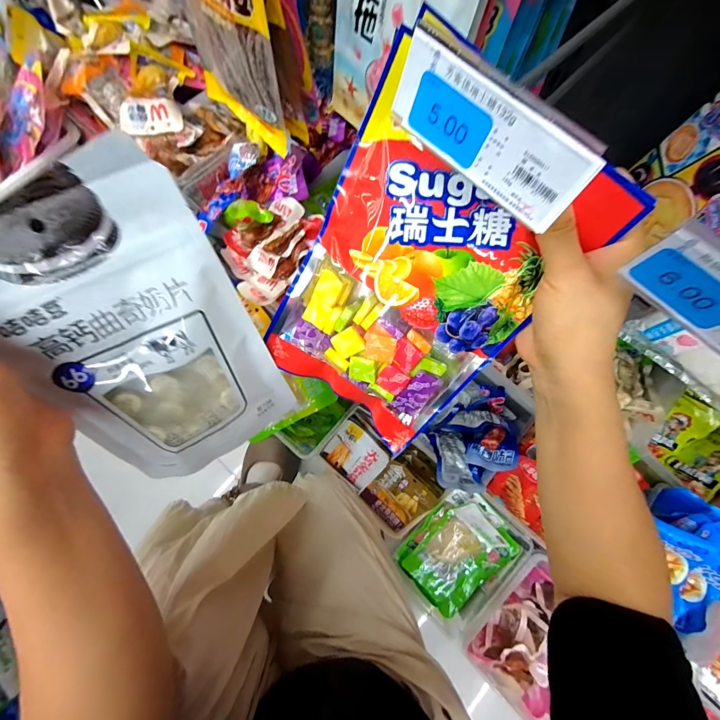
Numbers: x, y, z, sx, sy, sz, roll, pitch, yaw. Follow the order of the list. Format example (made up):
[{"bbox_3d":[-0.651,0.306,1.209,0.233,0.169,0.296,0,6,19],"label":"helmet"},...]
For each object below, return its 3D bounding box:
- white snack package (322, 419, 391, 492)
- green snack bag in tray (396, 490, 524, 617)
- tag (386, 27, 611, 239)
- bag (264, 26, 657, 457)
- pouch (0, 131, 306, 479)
[{"bbox_3d":[-0.009,0.169,0.611,0.098,0.018,0.107,42,121,11],"label":"white snack package"},{"bbox_3d":[0.159,0.312,0.564,0.138,0.027,0.173,44,91,-1],"label":"green snack bag in tray"},{"bbox_3d":[0.060,-0.109,0.165,0.103,0.044,0.005,43,62,8],"label":"tag"},{"bbox_3d":[0.031,-0.048,0.254,0.160,0.022,0.238,35,121,2],"label":"bag"},{"bbox_3d":[-0.158,-0.004,0.263,0.153,0.246,0.016,-29,39,-9],"label":"pouch"}]

